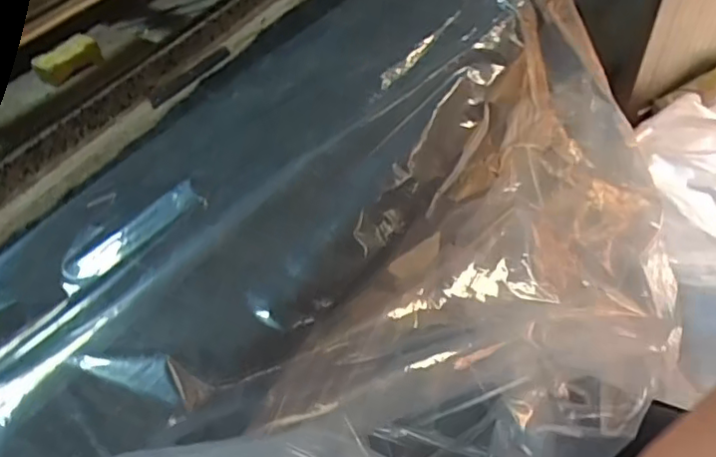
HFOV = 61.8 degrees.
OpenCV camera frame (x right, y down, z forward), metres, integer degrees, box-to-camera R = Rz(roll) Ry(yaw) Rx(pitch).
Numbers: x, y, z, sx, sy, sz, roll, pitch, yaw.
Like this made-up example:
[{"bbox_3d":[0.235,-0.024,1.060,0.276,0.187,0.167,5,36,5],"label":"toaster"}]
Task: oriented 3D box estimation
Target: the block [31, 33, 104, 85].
[{"bbox_3d":[-0.232,-0.136,0.482,0.024,0.019,0.049,21,52,21],"label":"block"}]

